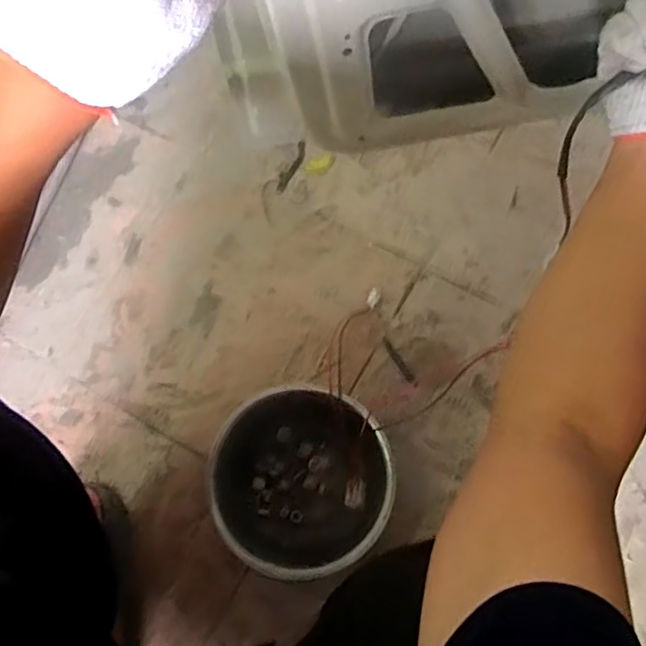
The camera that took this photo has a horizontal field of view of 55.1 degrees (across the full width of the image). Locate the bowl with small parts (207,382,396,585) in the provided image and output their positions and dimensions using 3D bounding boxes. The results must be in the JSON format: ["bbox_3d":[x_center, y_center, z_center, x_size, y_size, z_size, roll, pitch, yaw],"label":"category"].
[{"bbox_3d":[-0.026,0.200,0.785,0.211,0.092,0.219,0,72,1],"label":"bowl with small parts"}]

